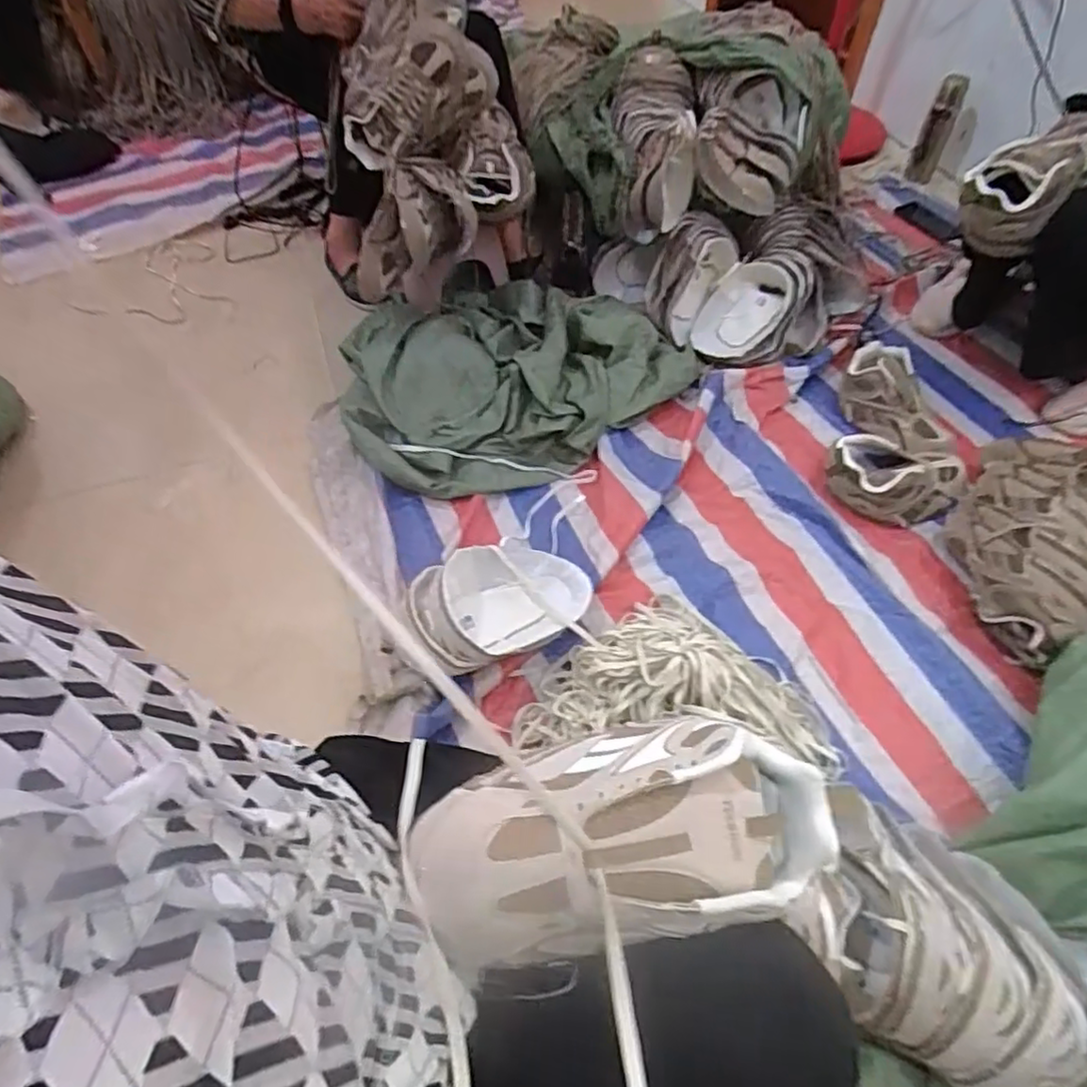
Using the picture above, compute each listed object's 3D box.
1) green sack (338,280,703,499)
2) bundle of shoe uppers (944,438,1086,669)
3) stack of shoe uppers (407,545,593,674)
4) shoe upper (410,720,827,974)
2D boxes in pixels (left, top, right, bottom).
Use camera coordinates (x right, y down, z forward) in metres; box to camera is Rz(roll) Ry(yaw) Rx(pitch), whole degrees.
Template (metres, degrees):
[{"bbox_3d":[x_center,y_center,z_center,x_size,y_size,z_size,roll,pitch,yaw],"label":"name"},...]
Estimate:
[{"bbox_3d":[-0.080,-0.334,1.229,0.602,0.117,0.491,-36,61,-23],"label":"green sack"},{"bbox_3d":[0.734,-0.011,0.957,0.227,0.153,0.357,30,59,21],"label":"bundle of shoe uppers"},{"bbox_3d":[-0.056,0.086,0.911,0.260,0.124,0.154,-19,55,-13],"label":"stack of shoe uppers"},{"bbox_3d":[0.050,0.180,0.417,0.257,0.085,0.118,-9,54,-5],"label":"shoe upper"}]

